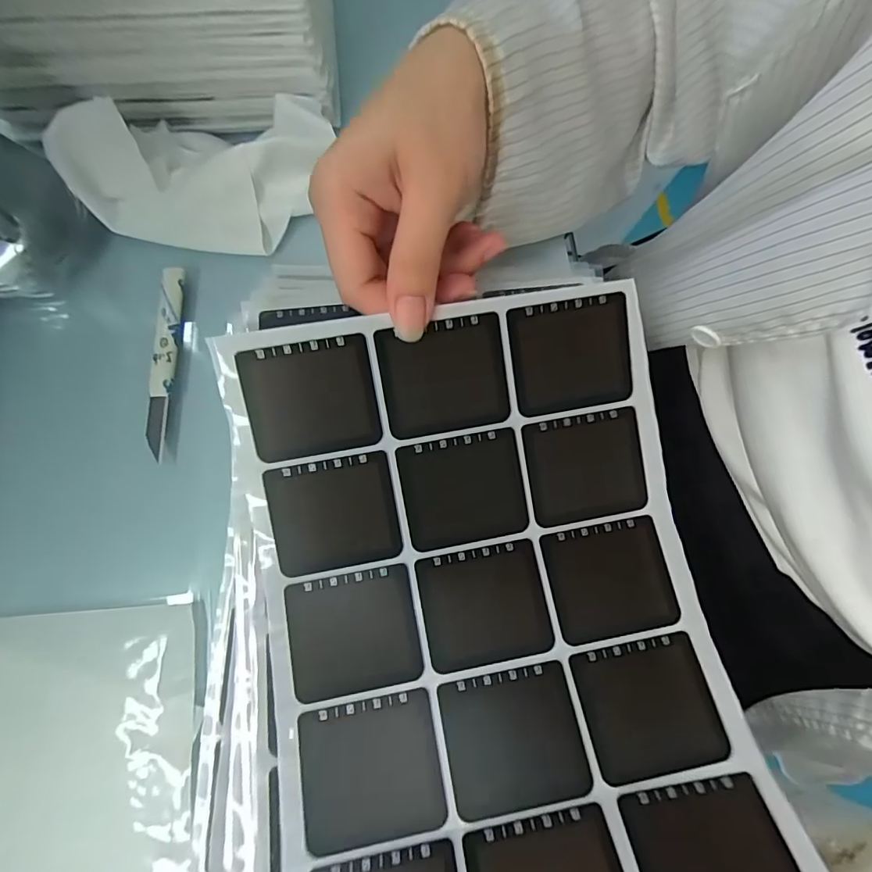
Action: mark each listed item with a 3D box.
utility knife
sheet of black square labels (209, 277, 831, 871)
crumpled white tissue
[{"bbox_3d":[-0.140,-0.041,0.259,0.017,0.004,0.105,1,75,-1],"label":"utility knife"},{"bbox_3d":[0.024,0.069,0.205,0.187,0.042,0.249,-10,75,-4],"label":"sheet of black square labels"},{"bbox_3d":[-0.130,-0.149,0.270,0.137,0.037,0.085,-6,75,-4],"label":"crumpled white tissue"}]

